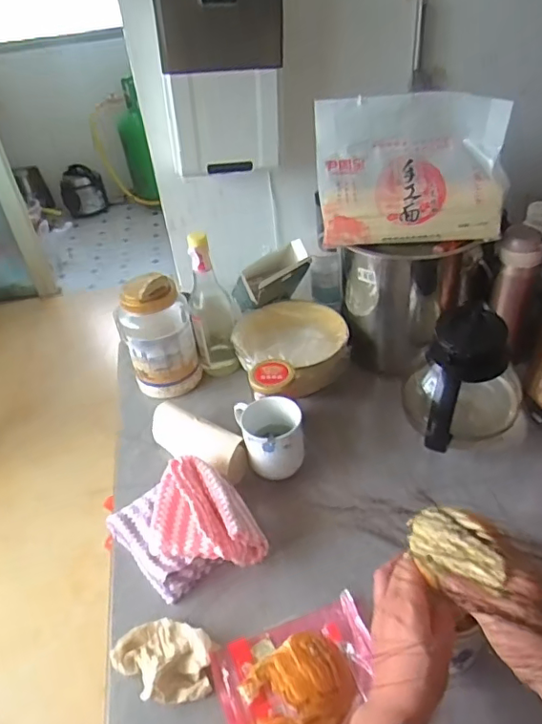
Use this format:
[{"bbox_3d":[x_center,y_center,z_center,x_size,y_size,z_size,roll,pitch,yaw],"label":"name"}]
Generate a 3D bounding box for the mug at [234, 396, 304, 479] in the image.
[{"bbox_3d":[0.001,0.096,0.718,0.079,0.075,0.086,-11,39,-5],"label":"mug"}]

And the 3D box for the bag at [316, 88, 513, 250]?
[{"bbox_3d":[0.176,-0.239,0.693,0.225,0.182,0.057,0,39,8],"label":"bag"}]

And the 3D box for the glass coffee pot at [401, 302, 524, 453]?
[{"bbox_3d":[0.258,0.025,0.704,0.146,0.155,0.115,-12,39,-6],"label":"glass coffee pot"}]

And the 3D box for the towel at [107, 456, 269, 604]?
[{"bbox_3d":[-0.102,0.191,0.647,0.133,0.070,0.162,-33,46,-29],"label":"towel"}]

